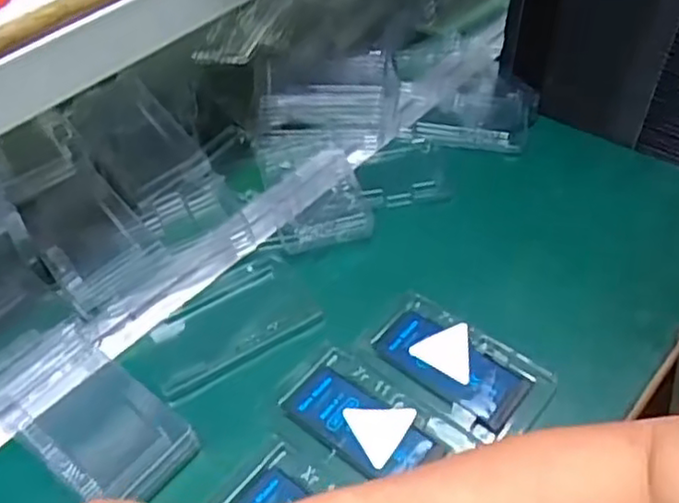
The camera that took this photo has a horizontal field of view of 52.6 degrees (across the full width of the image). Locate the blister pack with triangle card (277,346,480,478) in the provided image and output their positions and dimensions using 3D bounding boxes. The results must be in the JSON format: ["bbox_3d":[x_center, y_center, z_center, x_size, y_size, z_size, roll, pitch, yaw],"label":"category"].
[{"bbox_3d":[0.020,0.110,0.446,0.114,0.006,0.062,28,56,27],"label":"blister pack with triangle card"}]

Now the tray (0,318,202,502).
[{"bbox_3d":[-0.161,0.105,0.444,0.136,0.025,0.075,29,56,28],"label":"tray"}]

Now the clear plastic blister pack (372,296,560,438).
[{"bbox_3d":[0.081,0.079,0.474,0.119,0.006,0.071,27,56,27],"label":"clear plastic blister pack"}]

